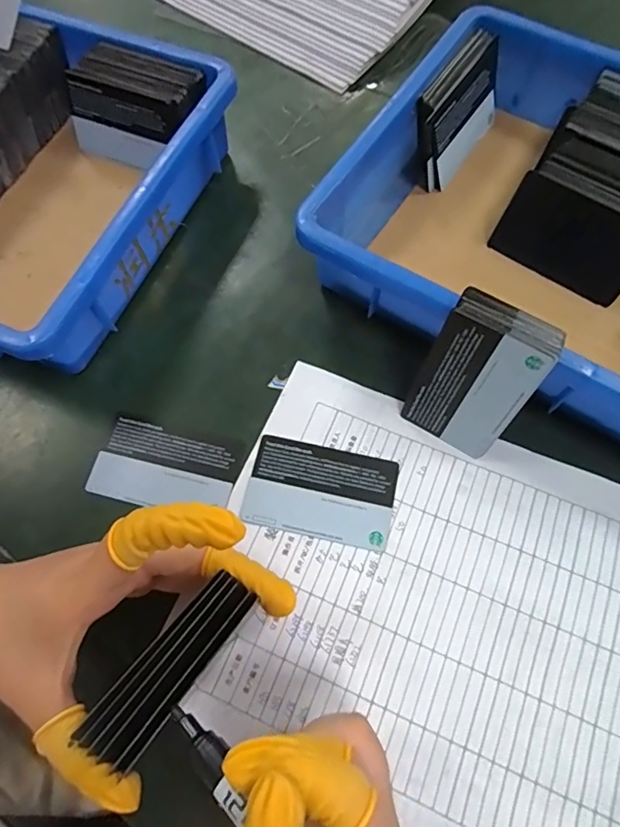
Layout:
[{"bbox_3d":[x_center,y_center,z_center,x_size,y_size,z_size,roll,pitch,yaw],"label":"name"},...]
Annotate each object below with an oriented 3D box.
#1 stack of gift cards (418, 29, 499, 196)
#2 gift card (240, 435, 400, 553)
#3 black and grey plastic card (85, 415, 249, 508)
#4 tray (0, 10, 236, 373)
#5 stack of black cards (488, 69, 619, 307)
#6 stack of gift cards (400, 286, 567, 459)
[{"bbox_3d":[0.107,-0.217,0.355,0.016,0.061,0.098,25,73,38],"label":"stack of gift cards"},{"bbox_3d":[0.007,0.045,0.287,0.083,0.004,0.053,11,70,6],"label":"gift card"},{"bbox_3d":[-0.085,0.033,0.292,0.083,0.004,0.048,13,70,6],"label":"black and grey plastic card"},{"bbox_3d":[-0.261,-0.188,0.350,0.363,0.071,0.243,21,71,9],"label":"tray"},{"bbox_3d":[0.197,-0.153,0.330,0.094,0.051,0.132,32,73,13],"label":"stack of black cards"},{"bbox_3d":[0.090,-0.017,0.268,0.054,0.089,0.014,31,51,12],"label":"stack of gift cards"}]

